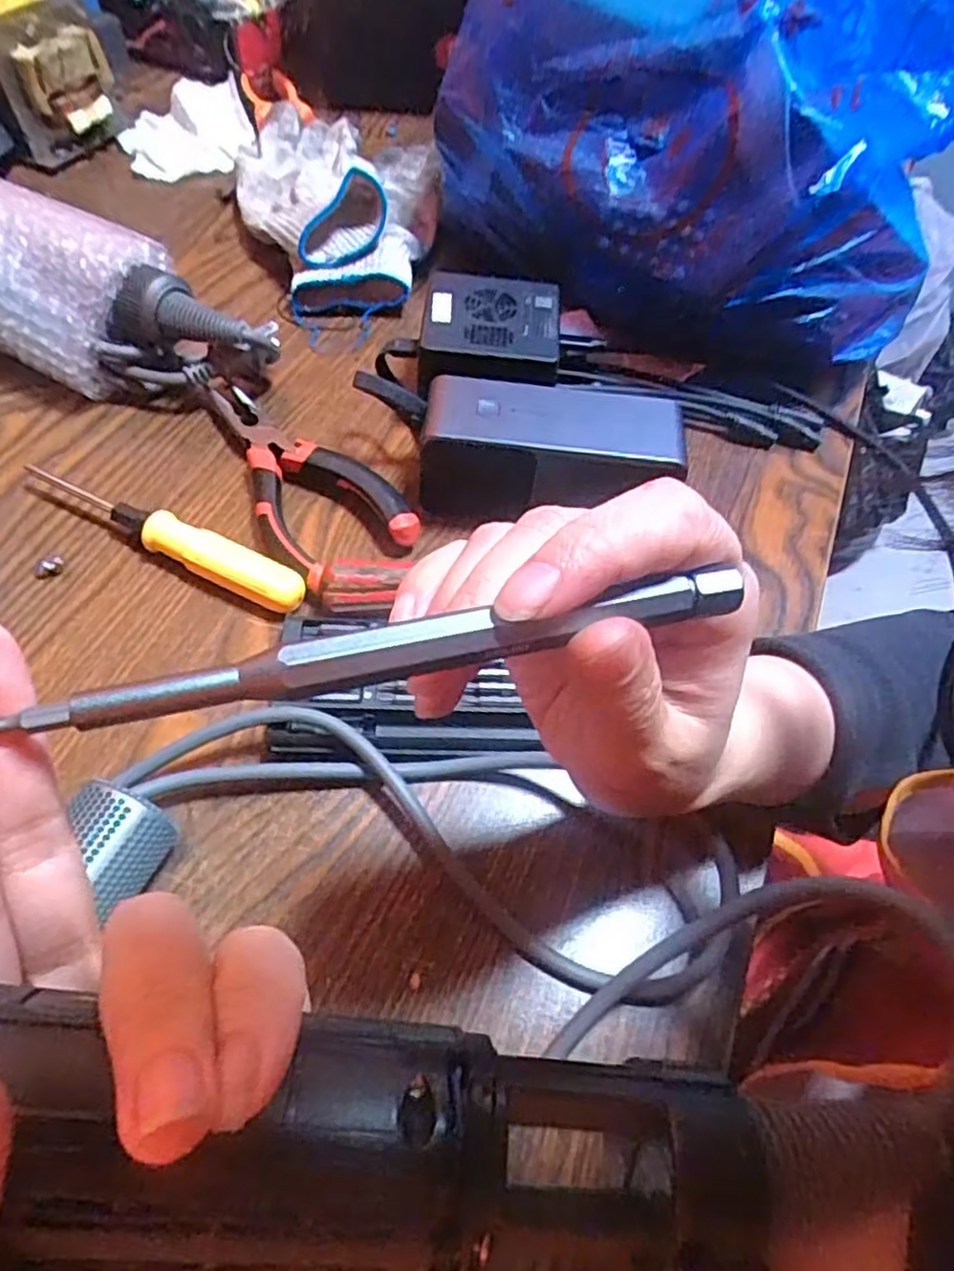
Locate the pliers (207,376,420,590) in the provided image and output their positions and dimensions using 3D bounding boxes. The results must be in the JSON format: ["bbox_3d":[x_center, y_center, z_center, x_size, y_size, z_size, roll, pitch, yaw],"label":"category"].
[{"bbox_3d":[-0.096,-0.091,0.386,0.066,0.017,0.153,-26,63,-20],"label":"pliers"}]

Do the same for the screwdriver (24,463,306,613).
[{"bbox_3d":[-0.154,-0.049,0.353,0.156,0.021,0.022,25,58,11],"label":"screwdriver"}]

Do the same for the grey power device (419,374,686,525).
[{"bbox_3d":[0.035,-0.092,0.367,0.126,0.047,0.058,4,57,-2],"label":"grey power device"}]

